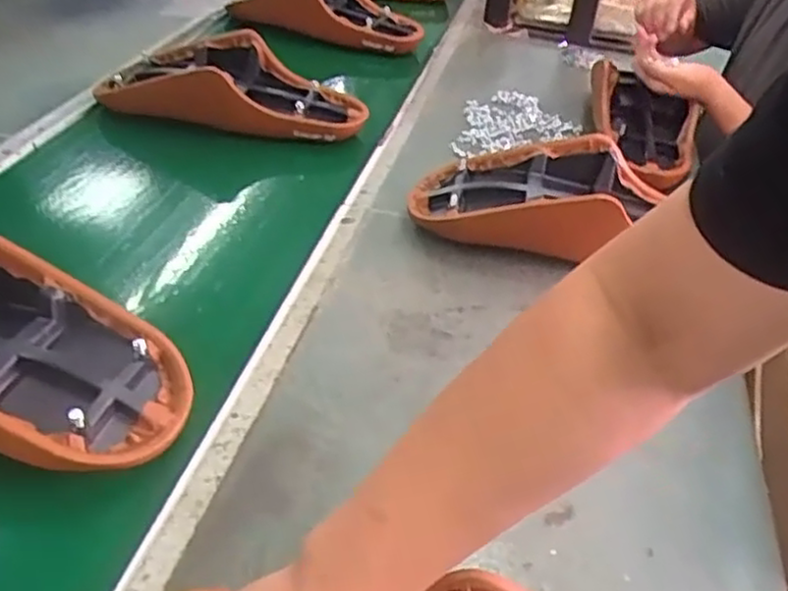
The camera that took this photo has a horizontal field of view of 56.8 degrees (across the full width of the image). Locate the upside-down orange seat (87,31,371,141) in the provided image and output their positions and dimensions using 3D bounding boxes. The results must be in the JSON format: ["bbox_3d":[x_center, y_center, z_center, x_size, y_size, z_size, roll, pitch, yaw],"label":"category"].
[{"bbox_3d":[-0.264,-0.354,1.230,0.446,0.113,0.191,6,39,2],"label":"upside-down orange seat"}]

